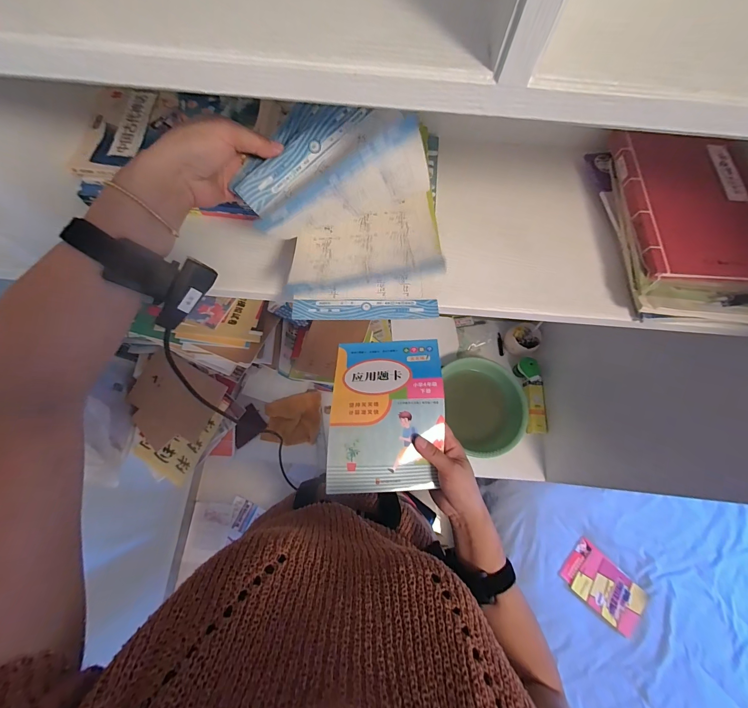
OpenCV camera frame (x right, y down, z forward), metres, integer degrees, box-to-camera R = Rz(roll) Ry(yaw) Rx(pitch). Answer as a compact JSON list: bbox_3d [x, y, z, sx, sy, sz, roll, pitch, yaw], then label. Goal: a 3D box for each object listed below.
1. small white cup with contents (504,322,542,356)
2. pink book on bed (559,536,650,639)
[{"bbox_3d":[0.486,-0.053,1.040,0.086,0.089,0.103,-17,73,-7],"label":"small white cup with contents"},{"bbox_3d":[0.833,0.842,1.152,0.281,0.014,0.170,42,82,15],"label":"pink book on bed"}]

